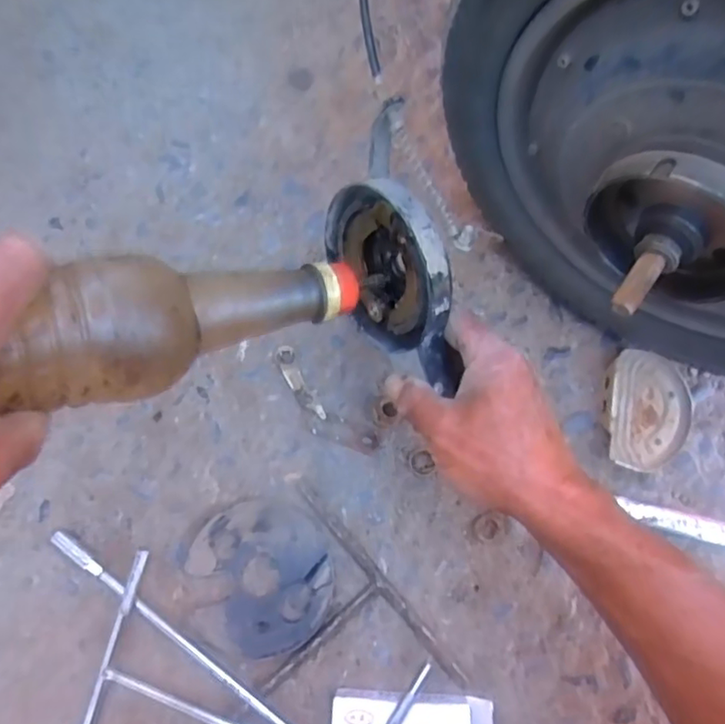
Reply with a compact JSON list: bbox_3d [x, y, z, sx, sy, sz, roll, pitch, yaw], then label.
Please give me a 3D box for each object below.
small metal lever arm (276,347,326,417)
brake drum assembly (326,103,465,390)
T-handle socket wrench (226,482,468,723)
[{"bbox_3d":[-0.052,0.018,0.499,0.016,0.006,0.069,-26,78,-5],"label":"small metal lever arm"},{"bbox_3d":[0.027,-0.060,0.378,0.041,0.101,0.155,-26,92,-25],"label":"brake drum assembly"},{"bbox_3d":[-0.094,0.250,0.444,0.288,0.013,0.179,-38,79,-8],"label":"T-handle socket wrench"}]

